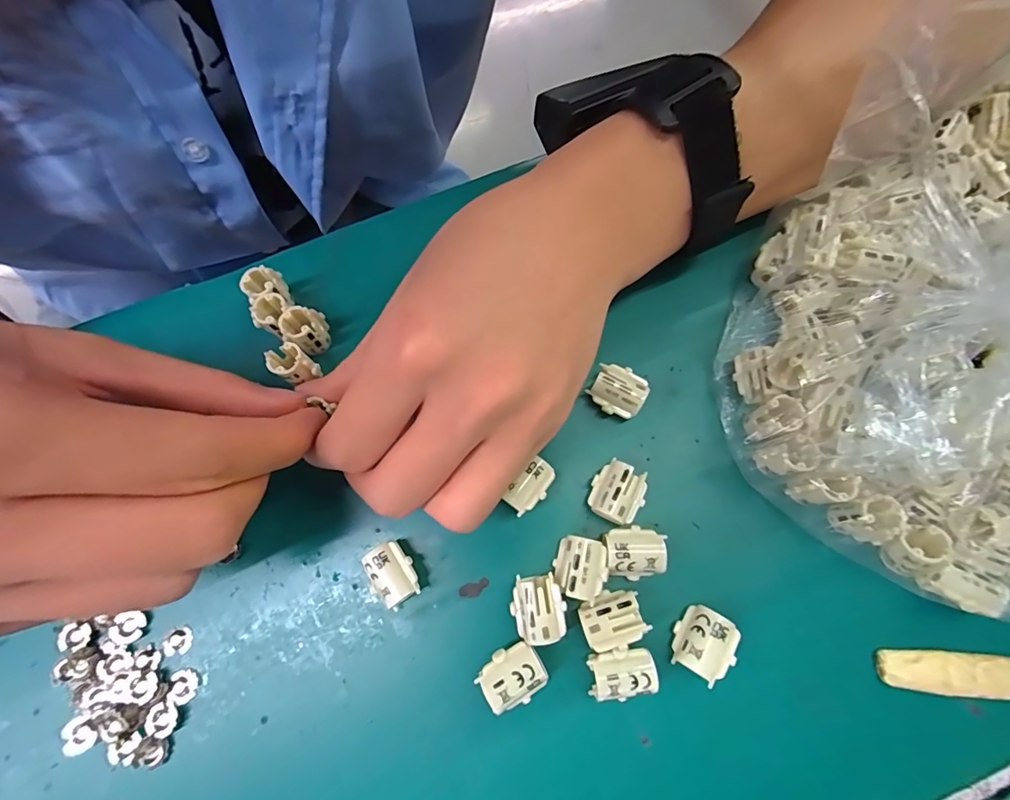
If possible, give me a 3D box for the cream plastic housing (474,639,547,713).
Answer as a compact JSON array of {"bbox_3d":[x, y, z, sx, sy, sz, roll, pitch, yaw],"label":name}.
[{"bbox_3d":[0.002,0.098,0.165,0.022,0.012,0.017,-31,74,-8],"label":"cream plastic housing"}]

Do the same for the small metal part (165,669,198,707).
[{"bbox_3d":[-0.120,0.106,0.171,0.009,0.004,0.011,5,74,1],"label":"small metal part"}]

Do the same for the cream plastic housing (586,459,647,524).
[{"bbox_3d":[0.044,0.037,0.184,0.020,0.015,0.022,33,76,12],"label":"cream plastic housing"}]

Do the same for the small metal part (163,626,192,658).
[{"bbox_3d":[-0.126,0.092,0.176,0.011,0.004,0.009,-7,74,-2],"label":"small metal part"}]

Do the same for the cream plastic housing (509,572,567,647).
[{"bbox_3d":[0.012,0.077,0.171,0.019,0.012,0.022,-8,72,0],"label":"cream plastic housing"}]

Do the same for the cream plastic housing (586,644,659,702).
[{"bbox_3d":[0.041,0.096,0.165,0.022,0.014,0.015,-12,72,-2],"label":"cream plastic housing"}]

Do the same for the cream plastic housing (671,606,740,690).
[{"bbox_3d":[0.071,0.087,0.167,0.017,0.015,0.022,24,75,9],"label":"cream plastic housing"}]

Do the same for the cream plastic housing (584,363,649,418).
[{"bbox_3d":[0.047,-0.003,0.196,0.022,0.015,0.018,32,76,12],"label":"cream plastic housing"}]

